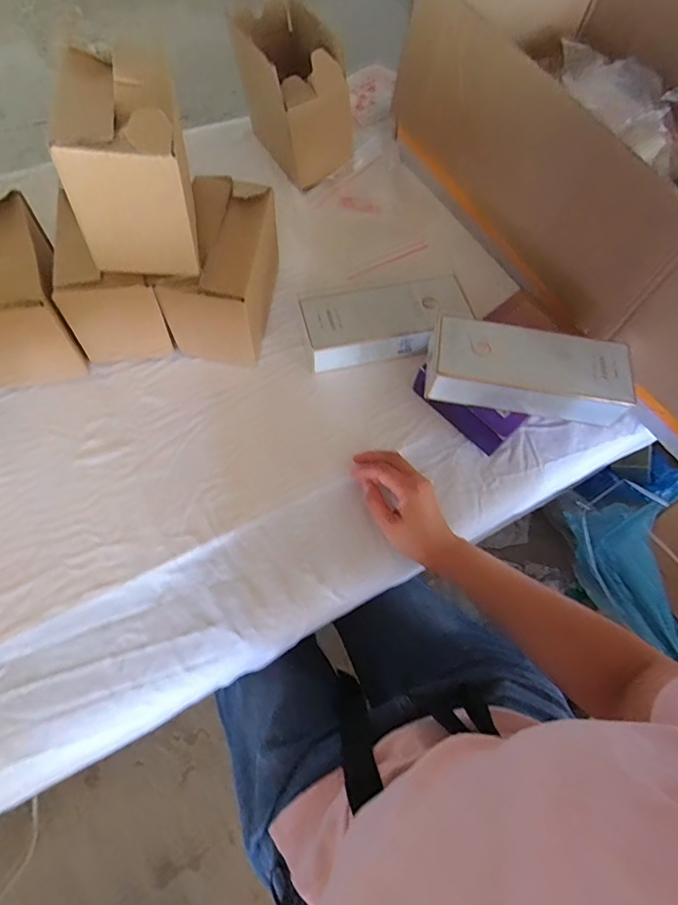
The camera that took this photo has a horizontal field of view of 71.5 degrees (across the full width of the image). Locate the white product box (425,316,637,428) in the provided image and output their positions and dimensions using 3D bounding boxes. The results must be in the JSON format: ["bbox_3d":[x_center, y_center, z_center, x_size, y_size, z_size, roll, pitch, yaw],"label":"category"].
[{"bbox_3d":[0.200,-0.084,0.506,0.206,0.055,0.085,8,63,0],"label":"white product box"}]

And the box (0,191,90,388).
[{"bbox_3d":[-0.364,-0.183,0.535,0.105,0.131,0.178,-17,66,-13],"label":"box"}]

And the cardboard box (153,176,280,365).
[{"bbox_3d":[-0.133,-0.216,0.569,0.101,0.129,0.176,11,63,1],"label":"cardboard box"}]

